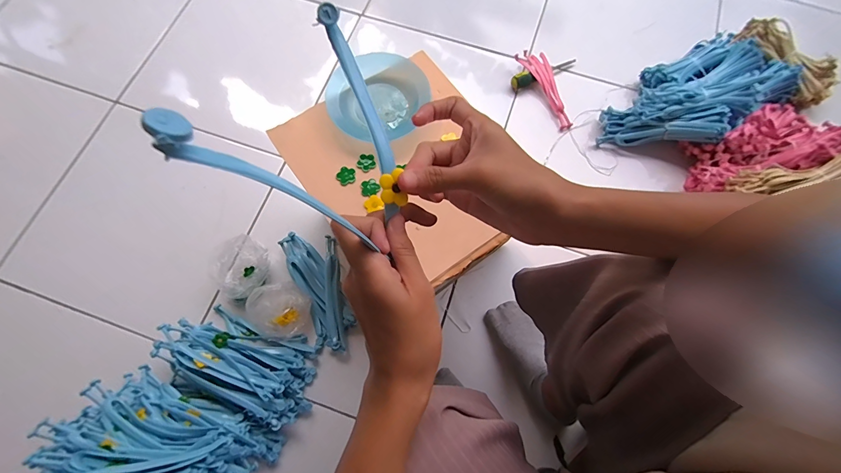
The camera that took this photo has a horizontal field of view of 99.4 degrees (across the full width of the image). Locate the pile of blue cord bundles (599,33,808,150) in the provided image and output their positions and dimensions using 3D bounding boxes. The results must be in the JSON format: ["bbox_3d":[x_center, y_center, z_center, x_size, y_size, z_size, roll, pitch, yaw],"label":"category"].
[{"bbox_3d":[0.565,-0.290,0.725,0.395,0.107,0.197,-30,76,-9],"label":"pile of blue cord bundles"}]

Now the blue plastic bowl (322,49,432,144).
[{"bbox_3d":[-0.058,-0.182,0.468,0.127,0.032,0.109,-28,75,-8],"label":"blue plastic bowl"}]

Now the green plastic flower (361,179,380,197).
[{"bbox_3d":[-0.063,-0.061,0.443,0.023,0.005,0.020,-23,75,-7],"label":"green plastic flower"}]

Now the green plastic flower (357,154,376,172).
[{"bbox_3d":[-0.069,-0.094,0.452,0.022,0.004,0.023,-15,74,-5],"label":"green plastic flower"}]

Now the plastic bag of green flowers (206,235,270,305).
[{"bbox_3d":[-0.312,0.056,0.629,0.097,0.053,0.100,-41,78,-11],"label":"plastic bag of green flowers"}]

